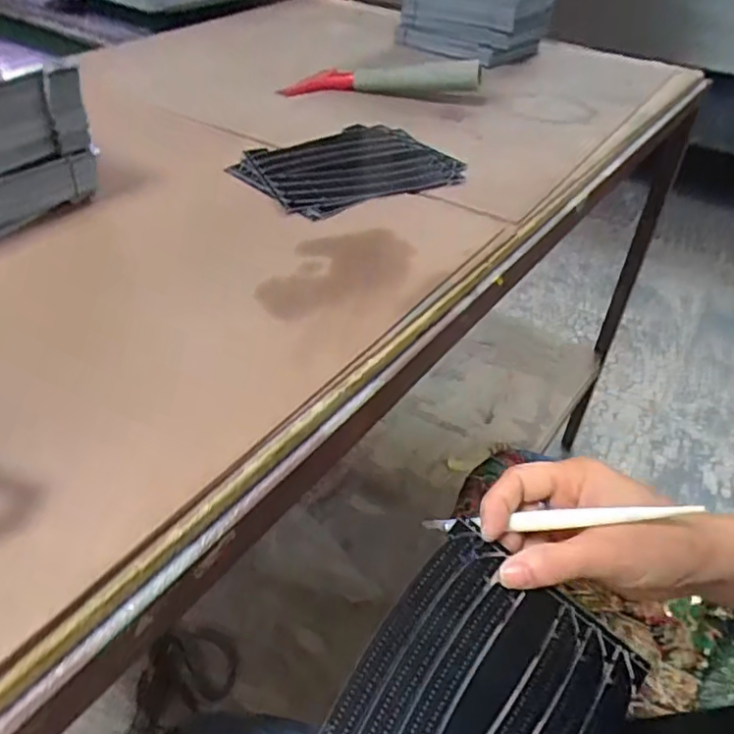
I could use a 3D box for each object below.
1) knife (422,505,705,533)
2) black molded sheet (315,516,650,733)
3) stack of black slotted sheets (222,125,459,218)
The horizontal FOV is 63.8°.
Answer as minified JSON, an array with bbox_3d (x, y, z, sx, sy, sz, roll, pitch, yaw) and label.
[{"bbox_3d":[0.095,0.082,0.320,0.136,0.009,0.008,-11,39,27],"label":"knife"},{"bbox_3d":[0.051,0.171,0.285,0.119,0.007,0.153,37,63,14],"label":"black molded sheet"},{"bbox_3d":[-0.017,-0.178,0.521,0.175,0.011,0.137,-21,47,-22],"label":"stack of black slotted sheets"}]

